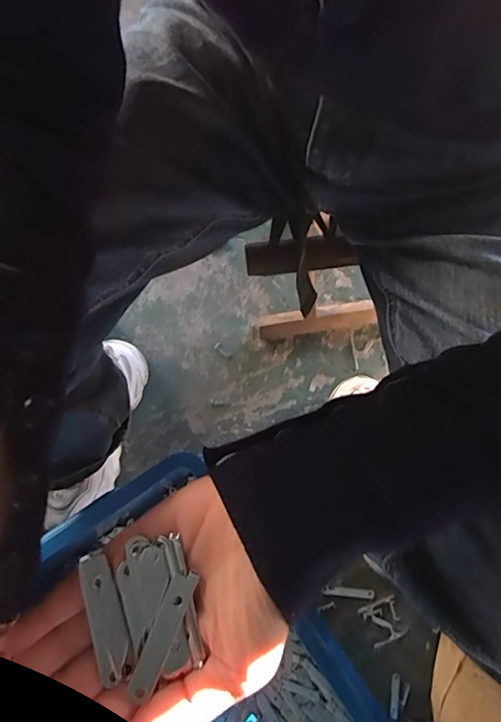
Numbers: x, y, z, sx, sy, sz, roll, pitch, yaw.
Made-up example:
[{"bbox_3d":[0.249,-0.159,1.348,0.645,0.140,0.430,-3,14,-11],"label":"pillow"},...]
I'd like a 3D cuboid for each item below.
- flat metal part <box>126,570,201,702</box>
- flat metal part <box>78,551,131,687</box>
[{"bbox_3d":[-0.035,0.108,0.197,0.010,0.004,0.048,23,80,5],"label":"flat metal part"},{"bbox_3d":[-0.058,0.102,0.199,0.012,0.004,0.050,-13,89,-26],"label":"flat metal part"}]

